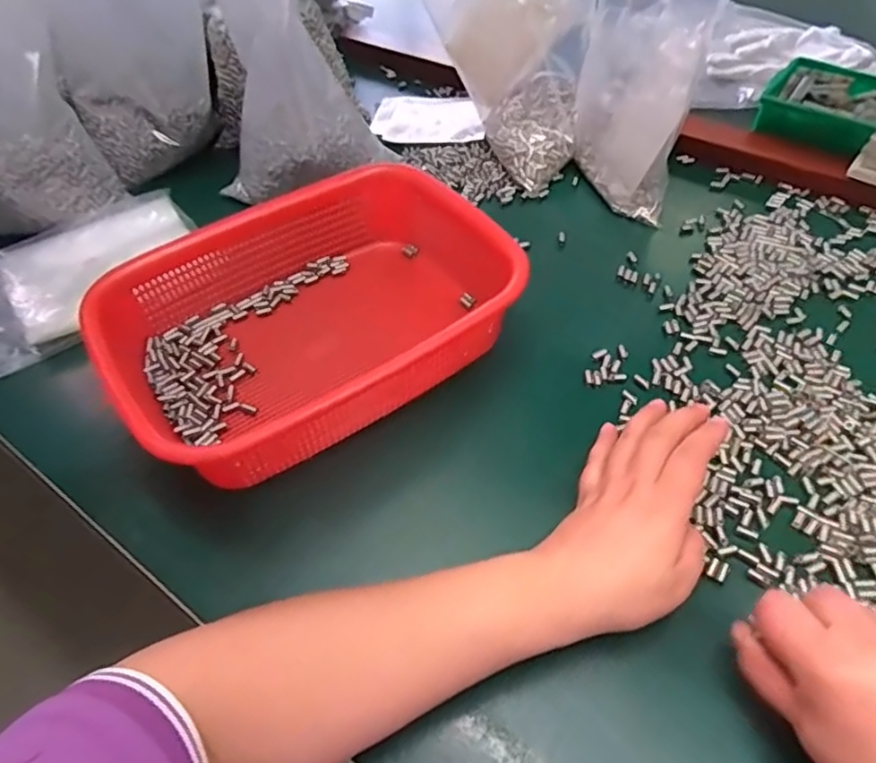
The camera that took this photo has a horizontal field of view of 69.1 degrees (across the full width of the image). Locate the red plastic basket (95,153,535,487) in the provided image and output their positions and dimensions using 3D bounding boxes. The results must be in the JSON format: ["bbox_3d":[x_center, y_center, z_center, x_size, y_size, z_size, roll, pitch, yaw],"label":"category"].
[{"bbox_3d":[-0.102,-0.052,0.501,0.277,0.085,0.224,-29,56,-18],"label":"red plastic basket"}]

